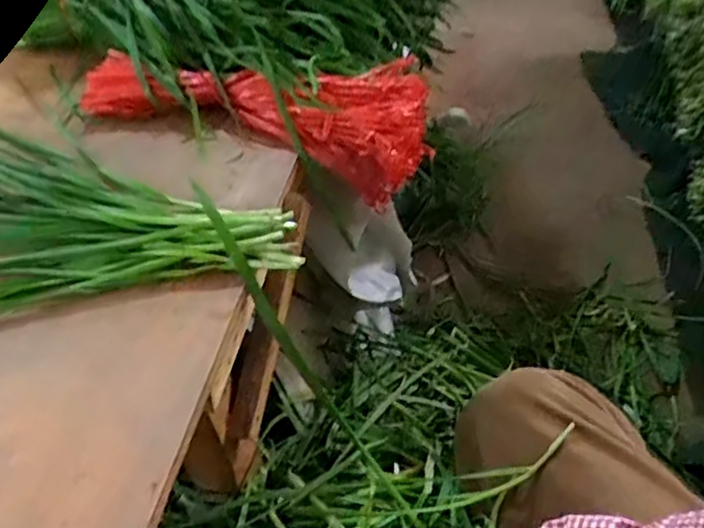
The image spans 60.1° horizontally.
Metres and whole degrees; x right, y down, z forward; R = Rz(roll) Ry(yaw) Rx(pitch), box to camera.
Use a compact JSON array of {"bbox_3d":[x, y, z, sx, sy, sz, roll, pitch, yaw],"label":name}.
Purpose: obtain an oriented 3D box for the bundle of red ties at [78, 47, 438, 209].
[{"bbox_3d":[-0.091,-0.152,0.598,0.340,0.083,0.097,14,47,18],"label":"bundle of red ties"}]

